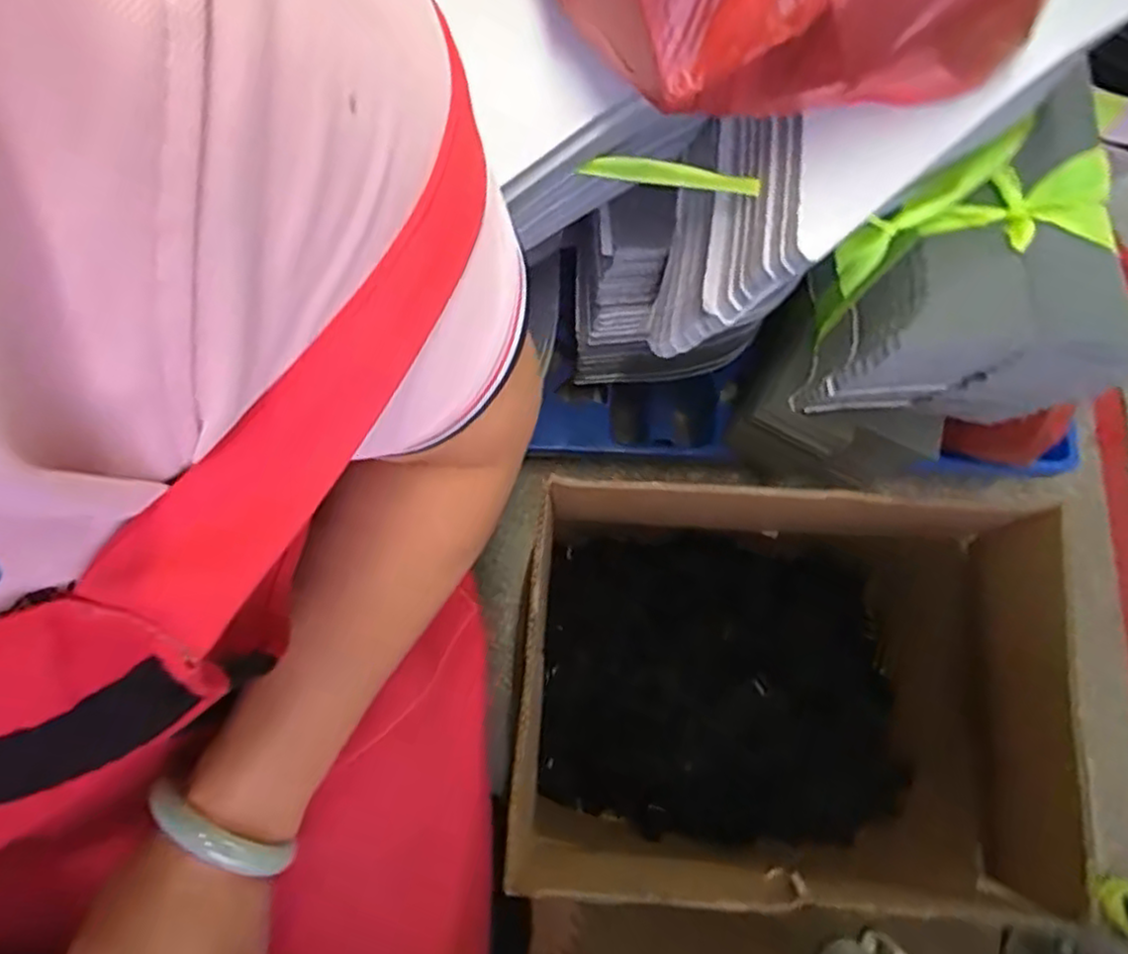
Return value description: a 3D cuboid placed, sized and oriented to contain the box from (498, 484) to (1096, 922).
[{"bbox_3d":[0.212,0.248,0.816,0.502,0.445,0.400,6,78,1],"label":"box"}]

